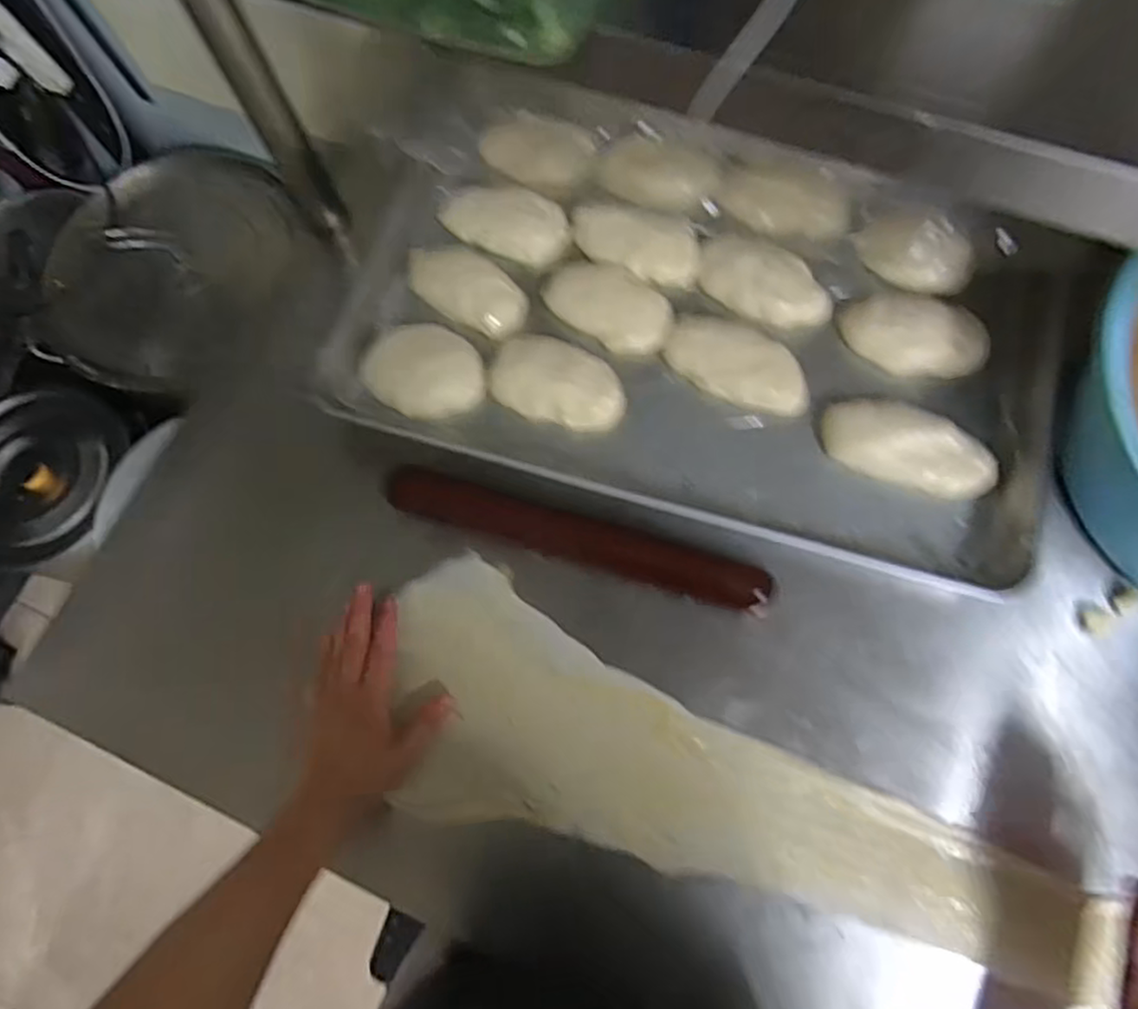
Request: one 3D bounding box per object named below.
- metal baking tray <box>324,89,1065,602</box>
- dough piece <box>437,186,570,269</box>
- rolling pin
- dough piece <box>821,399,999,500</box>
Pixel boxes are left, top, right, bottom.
[{"bbox_3d":[0.104,-0.181,0.624,0.621,0.057,0.385,17,73,8],"label":"metal baking tray"},{"bbox_3d":[-0.064,-0.276,0.673,0.123,0.027,0.063,13,73,7],"label":"dough piece"},{"bbox_3d":[0.002,0.024,0.567,0.318,0.030,0.039,17,73,8],"label":"rolling pin"},{"bbox_3d":[0.287,-0.051,0.572,0.138,0.031,0.066,17,73,8],"label":"dough piece"}]

